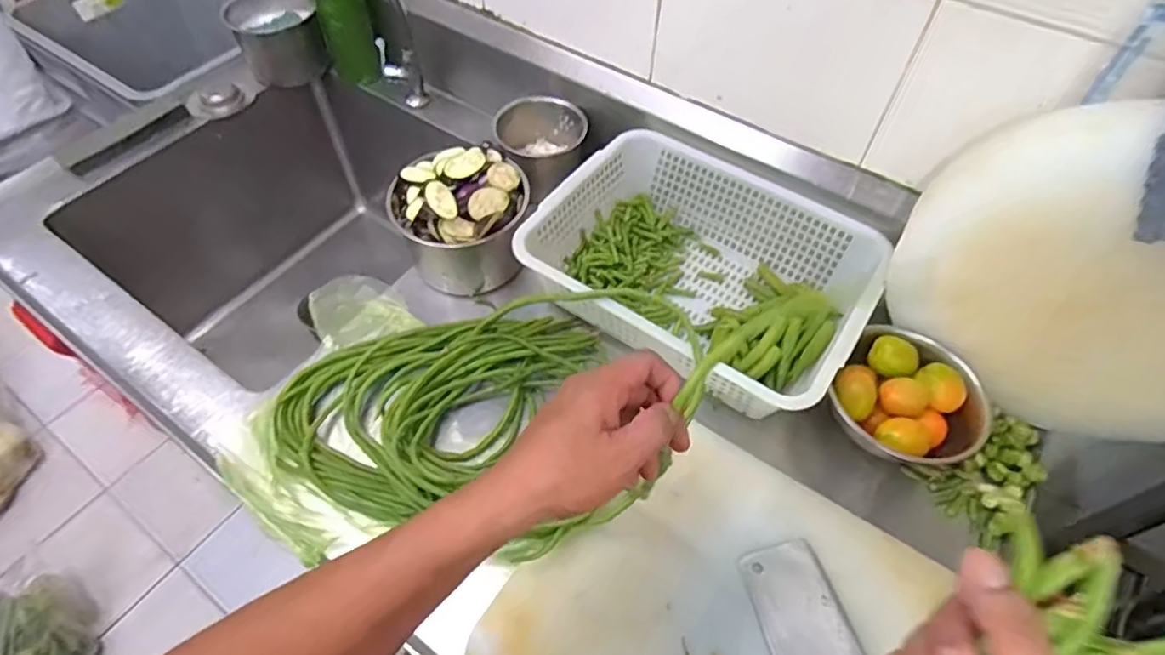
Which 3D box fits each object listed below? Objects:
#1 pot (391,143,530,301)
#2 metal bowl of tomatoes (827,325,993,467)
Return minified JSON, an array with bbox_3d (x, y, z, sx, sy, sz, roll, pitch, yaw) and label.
[{"bbox_3d":[-0.159,-0.139,0.796,0.169,0.145,0.150,-3,54,-4],"label":"pot"},{"bbox_3d":[0.360,0.087,0.672,0.150,0.092,0.129,29,58,18],"label":"metal bowl of tomatoes"}]

